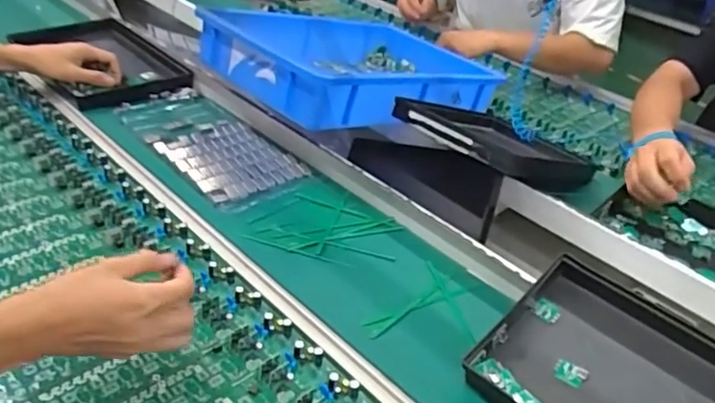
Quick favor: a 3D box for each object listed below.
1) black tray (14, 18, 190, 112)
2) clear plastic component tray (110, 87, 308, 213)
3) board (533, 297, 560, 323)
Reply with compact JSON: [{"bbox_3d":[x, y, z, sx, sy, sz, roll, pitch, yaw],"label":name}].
[{"bbox_3d":[-0.447,-0.250,1.043,0.187,0.027,0.342,-25,42,-35],"label":"black tray"},{"bbox_3d":[-0.212,-0.085,0.866,0.146,0.008,0.317,-24,45,-38],"label":"clear plastic component tray"},{"bbox_3d":[0.187,0.108,0.600,0.025,0.004,0.020,38,70,17],"label":"board"}]

